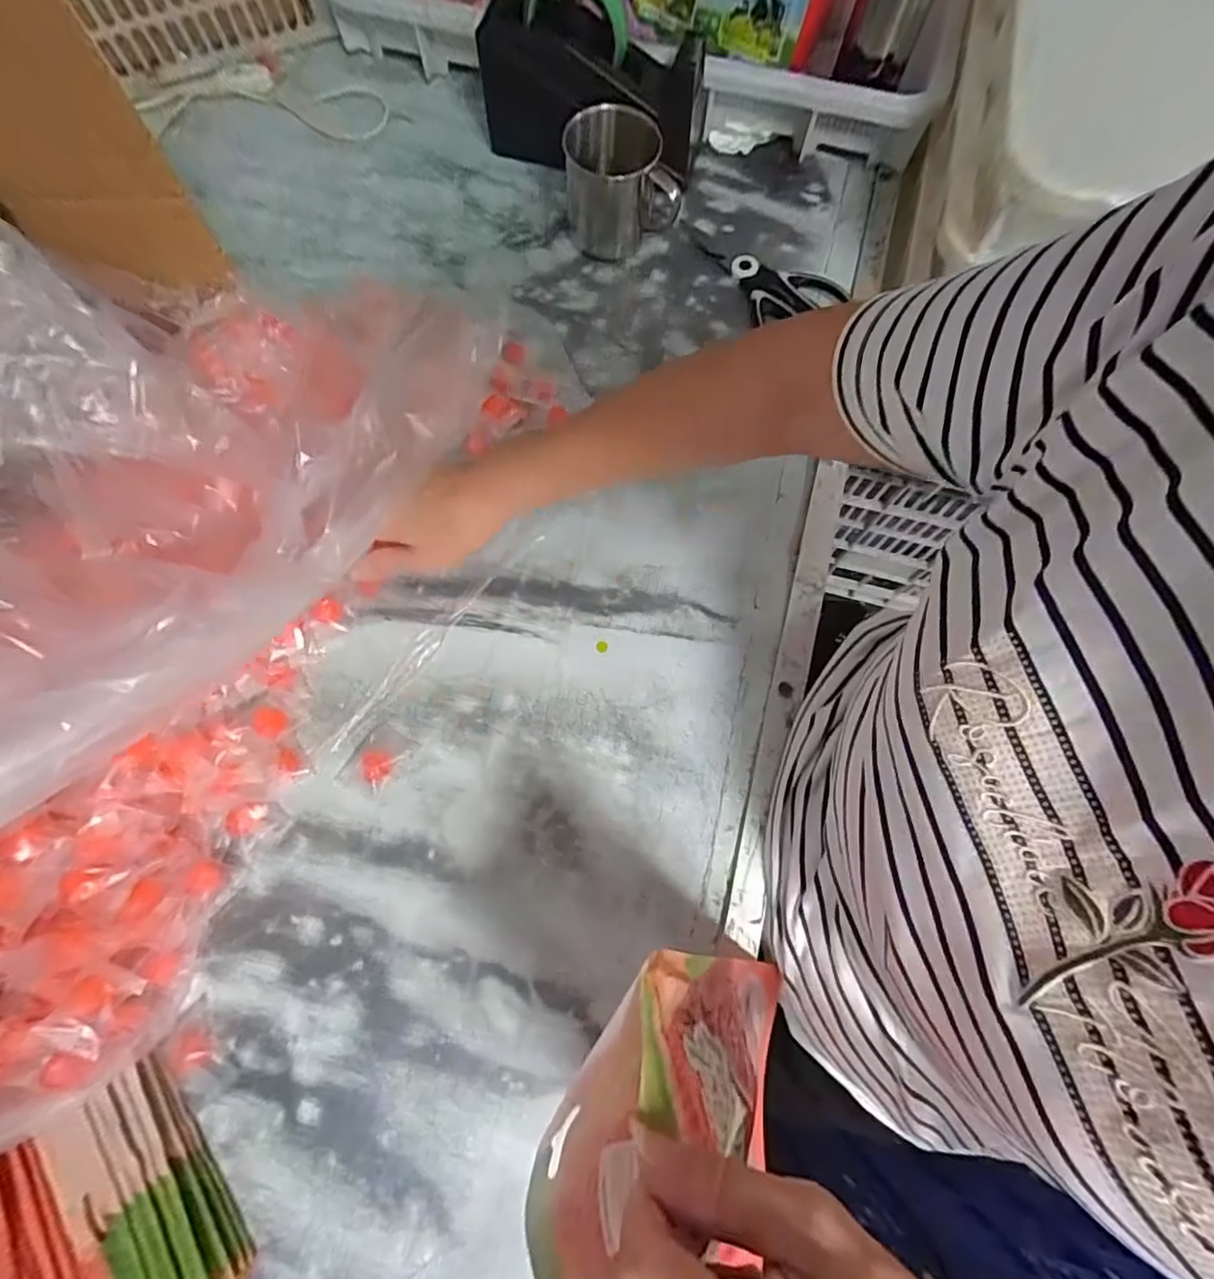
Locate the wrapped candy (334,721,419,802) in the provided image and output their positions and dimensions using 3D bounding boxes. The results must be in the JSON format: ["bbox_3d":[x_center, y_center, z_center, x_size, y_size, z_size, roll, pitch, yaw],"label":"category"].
[{"bbox_3d":[-0.161,0.082,0.397,0.034,0.012,0.051,32,75,9],"label":"wrapped candy"}]

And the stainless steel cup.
[{"bbox_3d":[0.014,-0.408,0.519,0.102,0.084,0.092,-1,72,-2],"label":"stainless steel cup"}]

